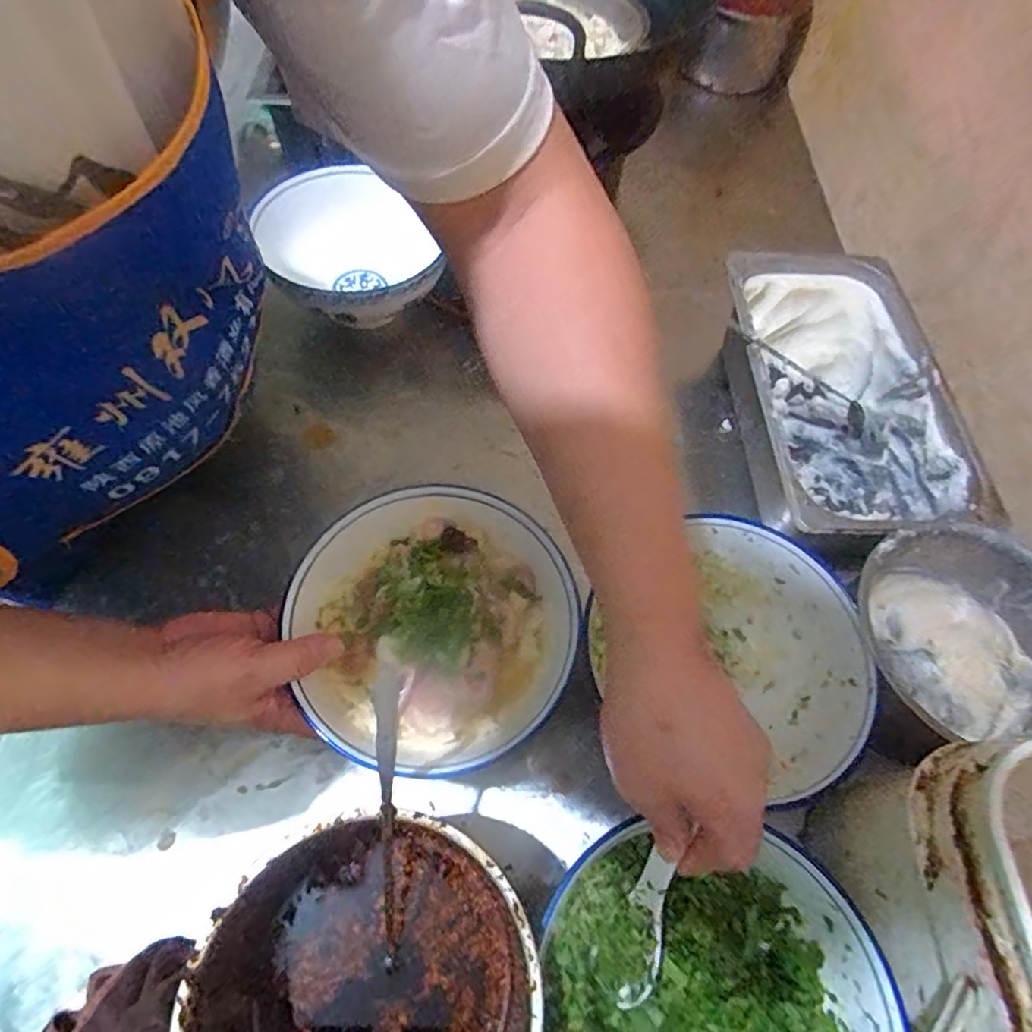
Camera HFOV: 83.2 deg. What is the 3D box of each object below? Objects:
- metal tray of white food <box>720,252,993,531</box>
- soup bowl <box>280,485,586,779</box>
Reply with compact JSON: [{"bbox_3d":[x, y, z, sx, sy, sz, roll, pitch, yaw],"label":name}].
[{"bbox_3d":[0.294,-0.108,0.567,0.173,0.098,0.318,1,62,-2],"label":"metal tray of white food"},{"bbox_3d":[-0.064,0.077,0.427,0.207,0.059,0.195,1,62,-2],"label":"soup bowl"}]

